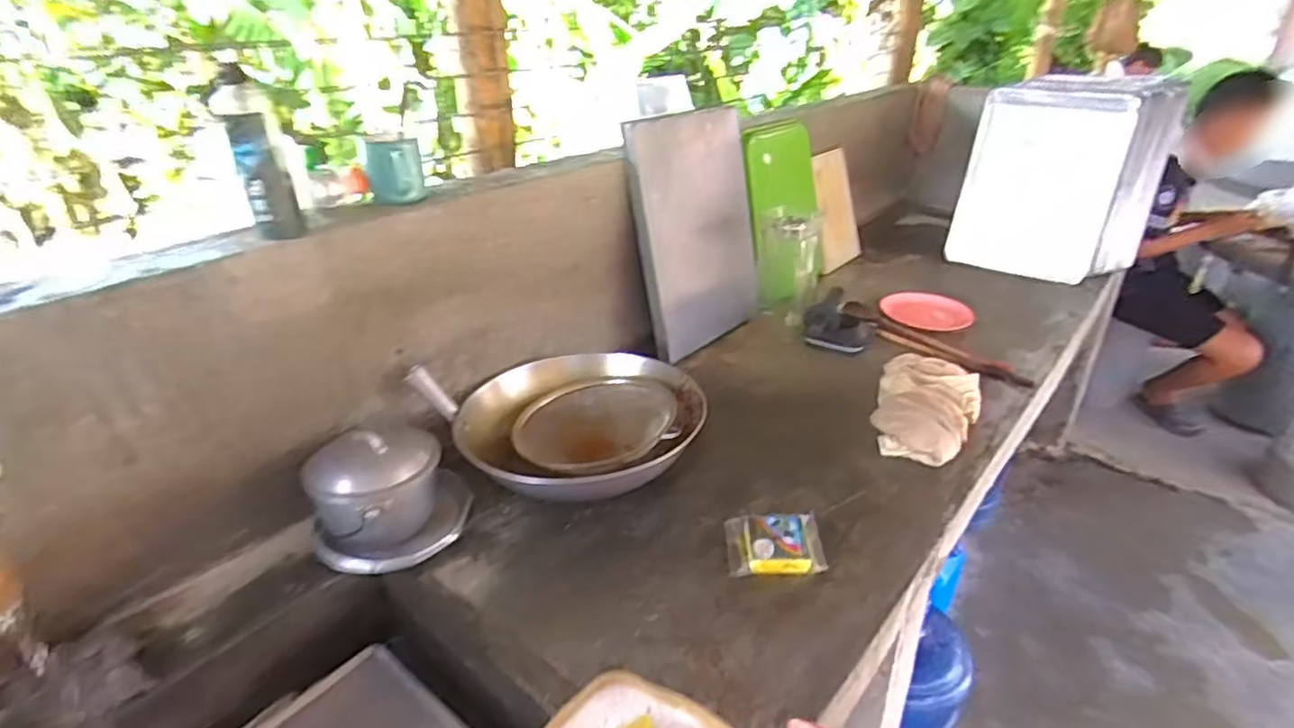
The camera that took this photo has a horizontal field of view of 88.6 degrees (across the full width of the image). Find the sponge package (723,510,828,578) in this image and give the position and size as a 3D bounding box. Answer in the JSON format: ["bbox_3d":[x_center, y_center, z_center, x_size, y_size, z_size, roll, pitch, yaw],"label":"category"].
[{"bbox_3d":[0.170,0.236,0.885,0.120,0.033,0.098,0,30,0],"label":"sponge package"}]

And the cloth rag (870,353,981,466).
[{"bbox_3d":[0.472,0.061,1.112,0.164,0.065,0.255,12,32,21],"label":"cloth rag"}]

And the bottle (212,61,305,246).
[{"bbox_3d":[-0.450,-0.245,0.765,0.058,0.165,0.049,-19,35,-29],"label":"bottle"}]

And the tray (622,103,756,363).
[{"bbox_3d":[0.109,-0.264,1.318,0.033,0.443,0.335,10,27,42],"label":"tray"}]

